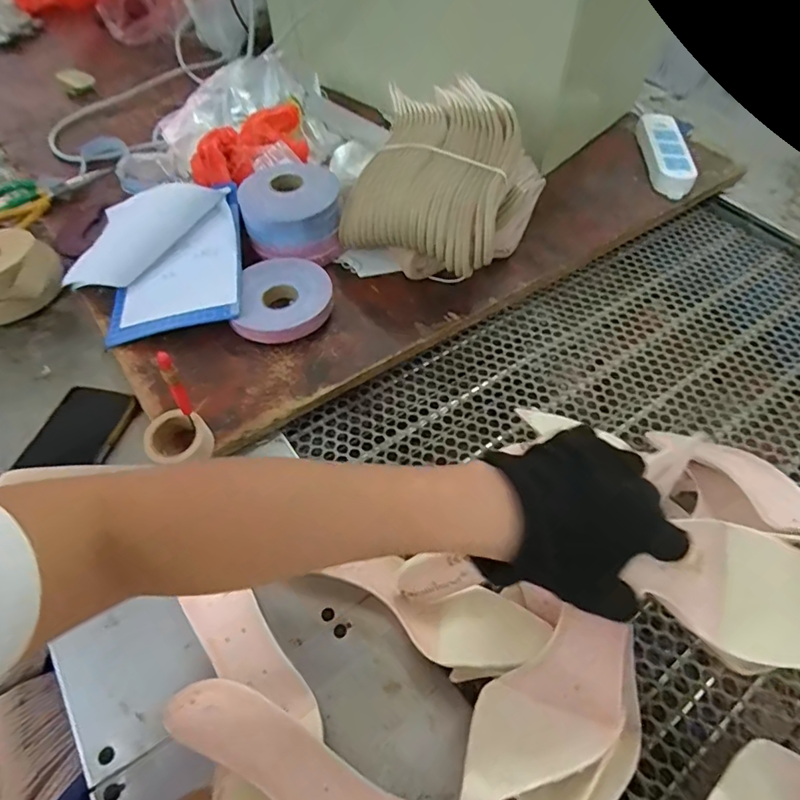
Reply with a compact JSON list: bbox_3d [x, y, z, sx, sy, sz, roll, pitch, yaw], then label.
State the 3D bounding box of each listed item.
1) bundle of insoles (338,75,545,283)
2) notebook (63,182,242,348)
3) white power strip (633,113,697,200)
[{"bbox_3d":[0.054,-0.253,0.626,0.186,0.159,0.211,23,56,16],"label":"bundle of insoles"},{"bbox_3d":[-0.274,-0.157,0.604,0.184,0.032,0.196,-14,69,-3],"label":"notebook"},{"bbox_3d":[0.394,-0.371,0.789,0.054,0.037,0.194,7,54,4],"label":"white power strip"}]

